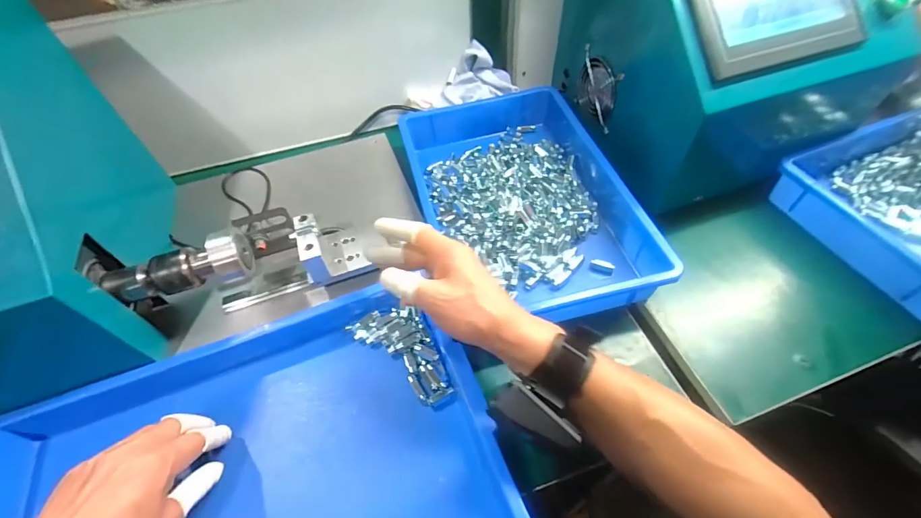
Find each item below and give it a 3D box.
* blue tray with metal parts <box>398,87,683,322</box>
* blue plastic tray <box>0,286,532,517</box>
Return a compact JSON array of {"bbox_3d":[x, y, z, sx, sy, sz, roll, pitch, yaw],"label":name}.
[{"bbox_3d":[0.069,-0.087,0.542,0.257,0.069,0.364,-9,54,-4],"label":"blue tray with metal parts"},{"bbox_3d":[-0.190,0.200,0.354,0.438,0.049,0.306,-20,56,-13],"label":"blue plastic tray"}]

